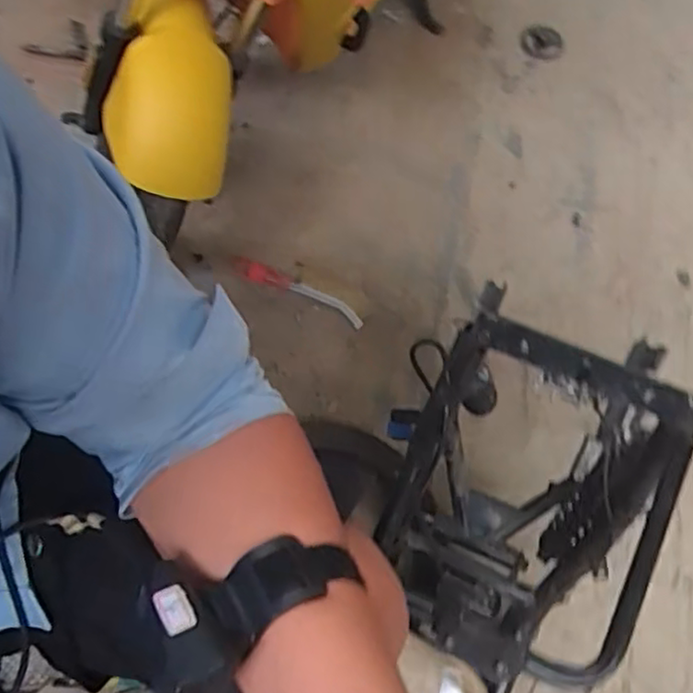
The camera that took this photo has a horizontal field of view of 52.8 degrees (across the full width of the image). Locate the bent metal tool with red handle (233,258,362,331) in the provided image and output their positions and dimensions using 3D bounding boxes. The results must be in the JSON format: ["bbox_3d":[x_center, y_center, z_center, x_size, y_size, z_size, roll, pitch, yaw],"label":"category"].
[{"bbox_3d":[-0.080,-0.093,1.122,0.236,0.037,0.031,26,72,7],"label":"bent metal tool with red handle"}]

